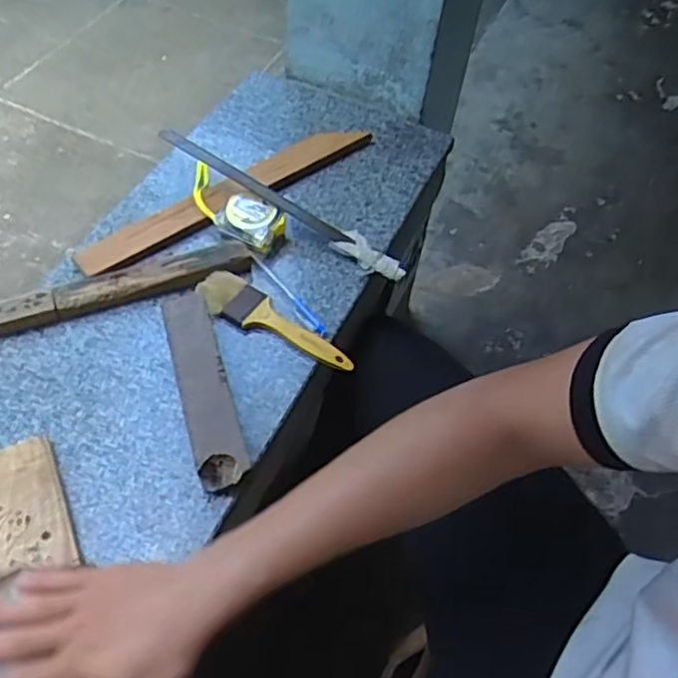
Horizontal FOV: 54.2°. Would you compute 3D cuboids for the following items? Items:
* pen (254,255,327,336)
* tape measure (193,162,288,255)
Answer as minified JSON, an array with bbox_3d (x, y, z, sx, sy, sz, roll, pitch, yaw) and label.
[{"bbox_3d":[-0.051,-0.048,0.690,0.013,0.009,0.123,-29,59,-23],"label":"pen"},{"bbox_3d":[-0.126,-0.151,0.753,0.147,0.037,0.056,37,60,20],"label":"tape measure"}]

